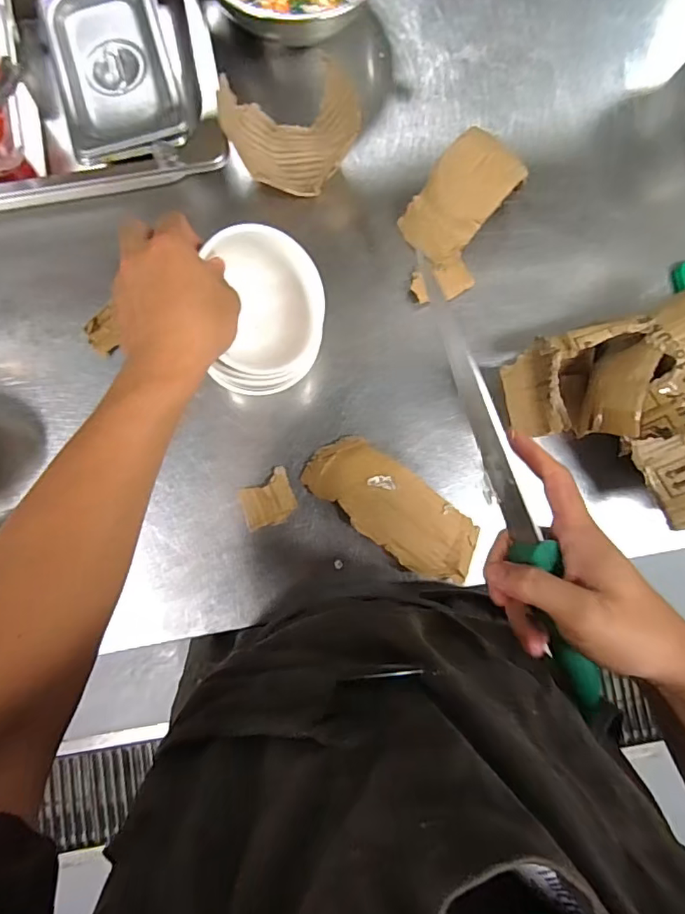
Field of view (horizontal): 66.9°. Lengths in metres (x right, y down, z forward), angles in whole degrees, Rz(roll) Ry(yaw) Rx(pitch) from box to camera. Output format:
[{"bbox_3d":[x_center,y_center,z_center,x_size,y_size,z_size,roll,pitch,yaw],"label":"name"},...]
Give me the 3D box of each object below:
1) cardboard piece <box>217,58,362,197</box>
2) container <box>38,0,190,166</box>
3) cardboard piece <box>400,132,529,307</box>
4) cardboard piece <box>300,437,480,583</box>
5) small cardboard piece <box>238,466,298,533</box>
[{"bbox_3d":[-0.048,-0.318,0.525,0.130,0.074,0.093,-17,84,-3],"label":"cardboard piece"},{"bbox_3d":[-0.213,-0.365,0.514,0.114,0.072,0.179,-14,85,-4],"label":"container"},{"bbox_3d":[0.106,-0.232,0.513,0.089,0.080,0.134,25,84,2],"label":"cardboard piece"},{"bbox_3d":[0.050,0.049,0.509,0.181,0.030,0.073,38,84,4],"label":"cardboard piece"},{"bbox_3d":[-0.075,0.043,0.518,0.053,0.010,0.051,-20,84,-3],"label":"small cardboard piece"}]

